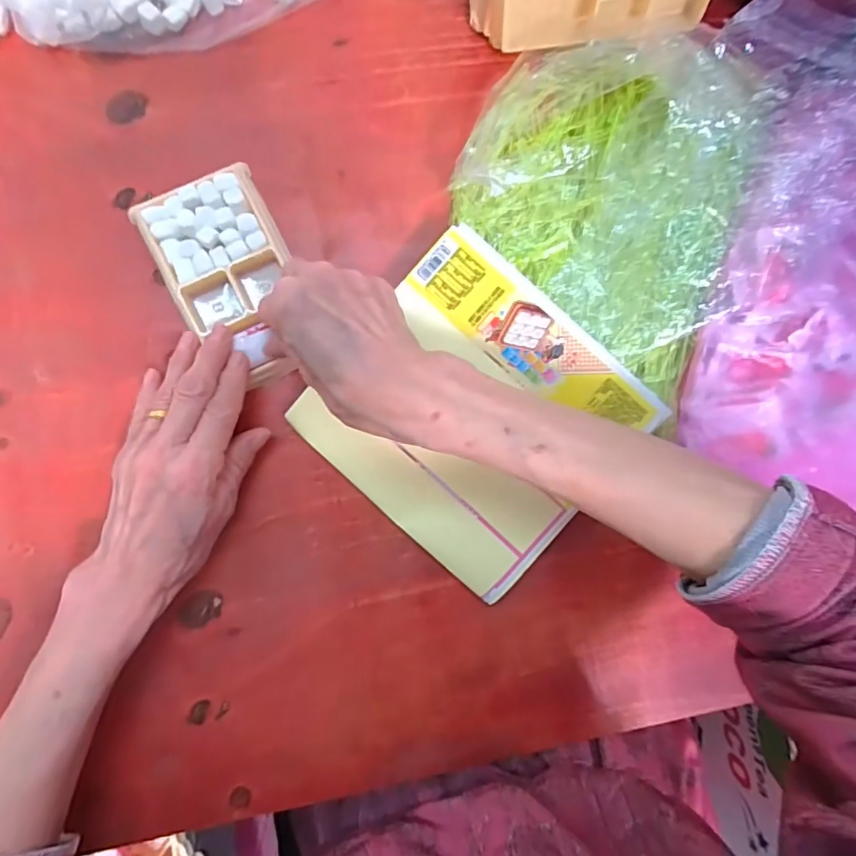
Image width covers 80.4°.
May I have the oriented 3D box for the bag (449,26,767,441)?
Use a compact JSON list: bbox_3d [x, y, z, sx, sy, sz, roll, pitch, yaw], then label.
[{"bbox_3d":[0.133,-0.146,0.320,0.226,0.073,0.176,38,84,-2],"label":"bag"}]

